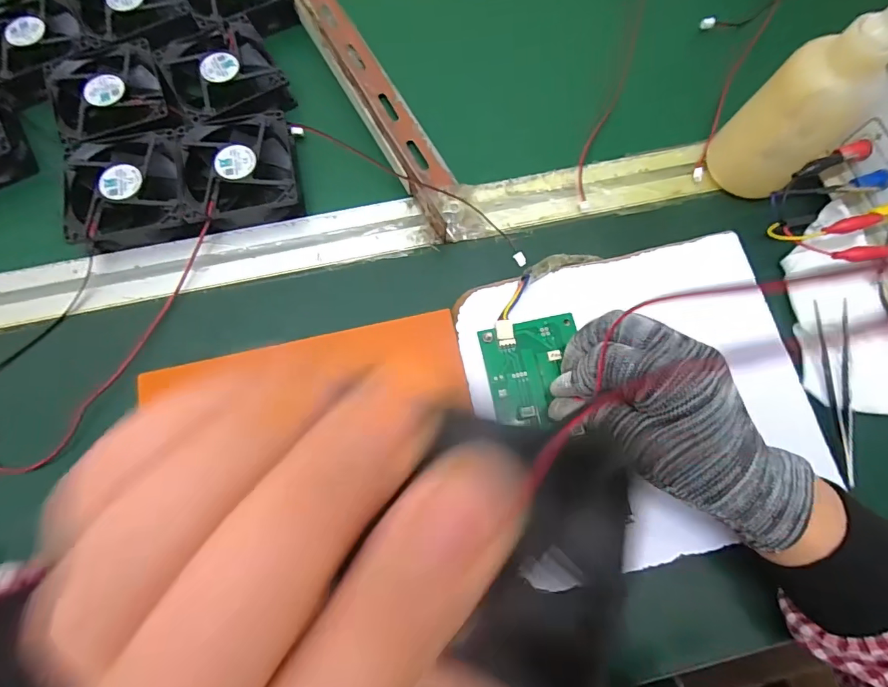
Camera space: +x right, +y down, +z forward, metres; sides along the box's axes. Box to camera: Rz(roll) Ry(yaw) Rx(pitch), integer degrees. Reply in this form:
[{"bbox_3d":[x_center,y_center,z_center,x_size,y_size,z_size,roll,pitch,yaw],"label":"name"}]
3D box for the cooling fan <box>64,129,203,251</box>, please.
[{"bbox_3d":[-0.229,-0.110,0.328,0.082,0.024,0.085,-17,72,-6],"label":"cooling fan"}]

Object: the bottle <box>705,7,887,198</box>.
[{"bbox_3d":[0.242,-0.164,0.286,0.066,0.150,0.064,-39,76,-13],"label":"bottle"}]

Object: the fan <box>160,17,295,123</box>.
[{"bbox_3d":[-0.171,-0.210,0.355,0.082,0.022,0.085,-23,73,-8],"label":"fan"}]

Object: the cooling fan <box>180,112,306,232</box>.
[{"bbox_3d":[-0.150,-0.126,0.335,0.078,0.025,0.084,-13,72,-5],"label":"cooling fan"}]

